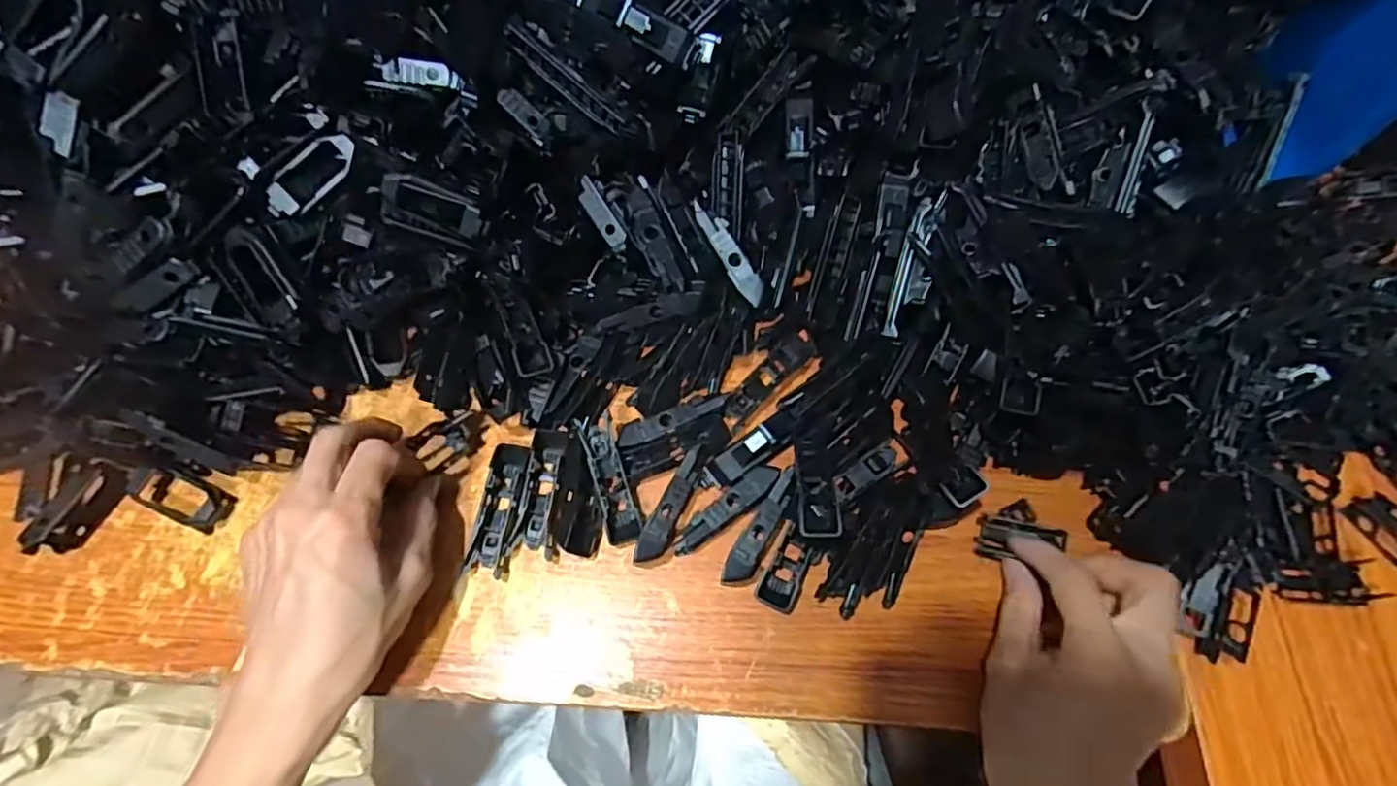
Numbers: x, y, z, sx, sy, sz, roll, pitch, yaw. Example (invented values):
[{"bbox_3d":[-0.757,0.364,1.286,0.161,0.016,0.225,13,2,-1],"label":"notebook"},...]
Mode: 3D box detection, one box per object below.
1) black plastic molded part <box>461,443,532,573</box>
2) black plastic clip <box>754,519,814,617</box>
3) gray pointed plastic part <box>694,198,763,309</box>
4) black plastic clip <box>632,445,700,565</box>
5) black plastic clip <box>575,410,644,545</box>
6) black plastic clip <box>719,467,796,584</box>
[{"bbox_3d":[-0.103,0.059,0.334,0.021,0.012,0.067,10,68,3],"label":"black plastic molded part"},{"bbox_3d":[0.046,0.089,0.324,0.021,0.012,0.043,25,69,9],"label":"black plastic clip"},{"bbox_3d":[0.017,-0.076,0.349,0.014,0.007,0.061,-30,93,3],"label":"gray pointed plastic part"},{"bbox_3d":[-0.014,0.060,0.332,0.016,0.016,0.063,21,69,7],"label":"black plastic clip"},{"bbox_3d":[-0.046,0.046,0.335,0.017,0.016,0.065,-17,86,-7],"label":"black plastic clip"},{"bbox_3d":[0.032,0.070,0.328,0.015,0.017,0.065,28,70,10],"label":"black plastic clip"}]

